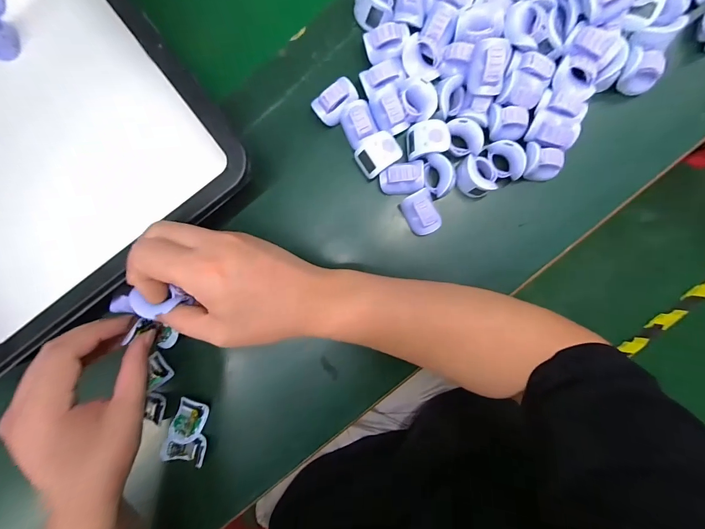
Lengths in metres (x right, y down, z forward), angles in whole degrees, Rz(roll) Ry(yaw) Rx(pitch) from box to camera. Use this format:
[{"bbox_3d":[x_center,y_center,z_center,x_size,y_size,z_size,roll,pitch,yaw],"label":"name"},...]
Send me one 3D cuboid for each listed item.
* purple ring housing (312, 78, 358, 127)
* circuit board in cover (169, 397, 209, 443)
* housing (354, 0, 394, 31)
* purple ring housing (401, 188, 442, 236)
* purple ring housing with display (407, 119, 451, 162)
[{"bbox_3d":[-0.015,-0.154,0.316,0.043,0.019,0.026,-39,90,2],"label":"purple ring housing"},{"bbox_3d":[-0.166,0.158,0.340,0.031,0.016,0.042,23,92,1],"label":"circuit board in cover"},{"bbox_3d":[0.020,-0.243,0.311,0.035,0.023,0.034,2,91,2],"label":"housing"},{"bbox_3d":[0.065,-0.048,0.316,0.027,0.018,0.040,-27,90,2],"label":"purple ring housing"},{"bbox_3d":[0.071,-0.116,0.314,0.036,0.022,0.033,0,91,2],"label":"purple ring housing with display"}]

